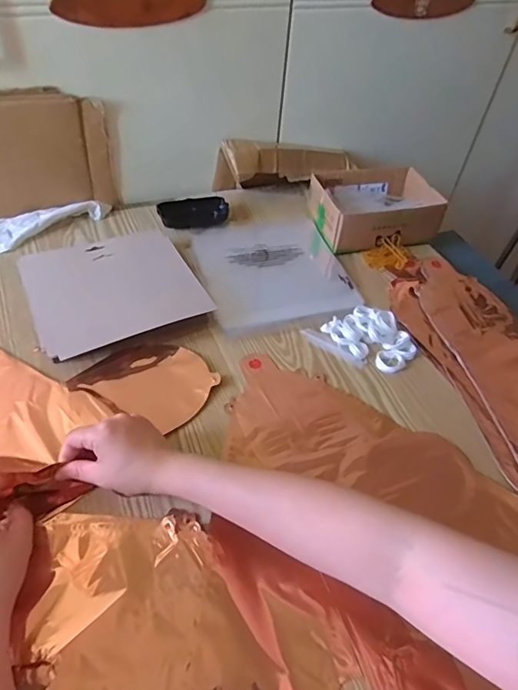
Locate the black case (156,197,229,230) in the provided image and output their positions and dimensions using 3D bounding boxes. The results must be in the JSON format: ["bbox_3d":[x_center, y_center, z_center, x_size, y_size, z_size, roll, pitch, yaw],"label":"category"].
[{"bbox_3d":[-0.106,-0.213,0.759,0.106,0.024,0.060,-16,52,-19],"label":"black case"}]

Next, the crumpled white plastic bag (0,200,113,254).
[{"bbox_3d":[-0.316,-0.178,0.700,0.194,0.026,0.075,-15,51,-18],"label":"crumpled white plastic bag"}]

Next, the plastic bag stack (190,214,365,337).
[{"bbox_3d":[0.018,-0.121,0.695,0.206,0.016,0.227,-11,50,-15],"label":"plastic bag stack"}]

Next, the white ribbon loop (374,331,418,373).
[{"bbox_3d":[0.172,0.009,0.594,0.061,0.014,0.036,-33,59,-30],"label":"white ribbon loop"}]

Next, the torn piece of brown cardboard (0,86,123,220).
[{"bbox_3d":[-0.346,-0.256,0.662,0.272,0.181,0.016,-15,51,-18],"label":"torn piece of brown cardboard"}]

